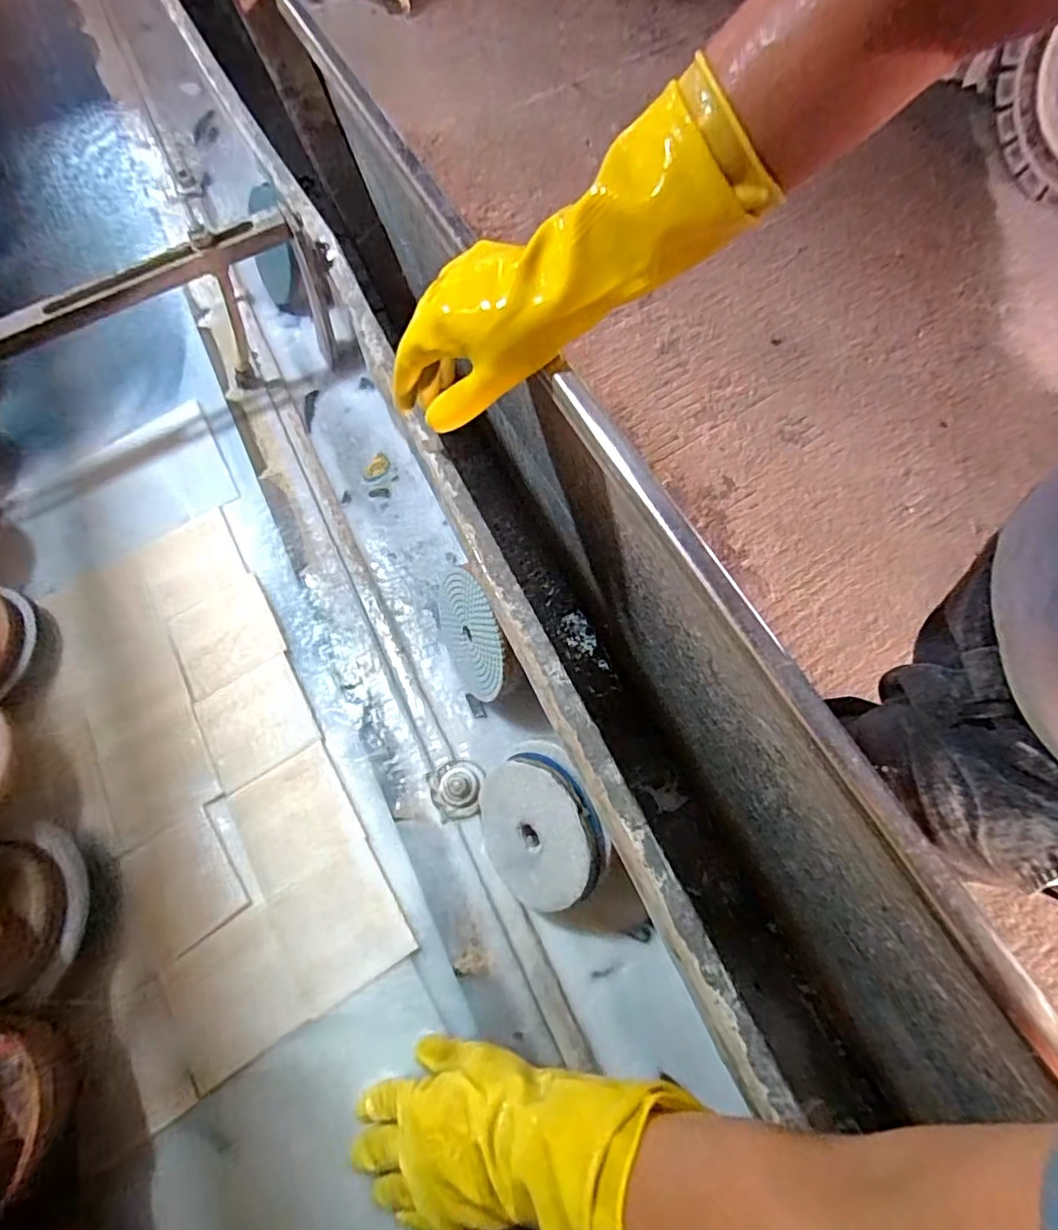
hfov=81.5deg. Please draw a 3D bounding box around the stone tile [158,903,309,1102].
[{"bbox_3d":[-0.234,0.297,0.483,0.091,0.007,0.098,-32,70,-5],"label":"stone tile"}]

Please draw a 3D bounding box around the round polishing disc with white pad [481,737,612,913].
[{"bbox_3d":[0.010,0.169,0.482,0.022,0.122,0.113,-6,33,-47],"label":"round polishing disc with white pad"}]

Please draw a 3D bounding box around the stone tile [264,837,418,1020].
[{"bbox_3d":[-0.154,0.249,0.496,0.094,0.004,0.096,-32,70,-5],"label":"stone tile"}]

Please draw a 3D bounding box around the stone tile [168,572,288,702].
[{"bbox_3d":[-0.298,0.018,0.601,0.096,0.004,0.092,-32,70,-6],"label":"stone tile"}]

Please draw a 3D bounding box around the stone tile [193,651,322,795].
[{"bbox_3d":[-0.253,0.096,0.567,0.095,0.004,0.096,-31,69,-5],"label":"stone tile"}]

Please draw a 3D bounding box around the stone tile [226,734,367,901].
[{"bbox_3d":[-0.203,0.173,0.531,0.092,0.005,0.097,-32,70,-6],"label":"stone tile"}]

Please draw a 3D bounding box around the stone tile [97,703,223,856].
[{"bbox_3d":[-0.335,0.146,0.555,0.095,0.011,0.093,-30,69,-5],"label":"stone tile"}]

